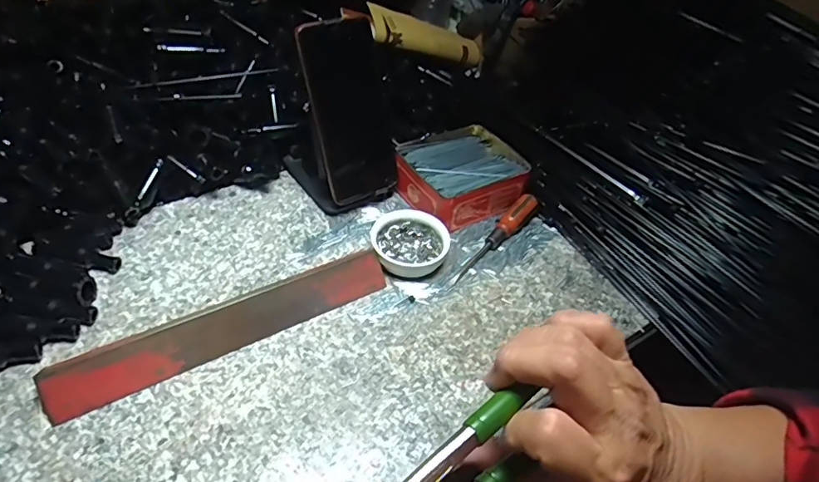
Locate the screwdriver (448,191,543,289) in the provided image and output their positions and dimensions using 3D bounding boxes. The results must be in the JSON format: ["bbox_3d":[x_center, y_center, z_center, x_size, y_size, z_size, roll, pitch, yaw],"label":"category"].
[{"bbox_3d":[0.087,-0.006,0.498,0.021,0.026,0.139,31,49,22],"label":"screwdriver"}]

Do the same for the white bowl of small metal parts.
[{"bbox_3d":[0.000,0.003,0.475,0.069,0.028,0.068,4,44,-4],"label":"white bowl of small metal parts"}]

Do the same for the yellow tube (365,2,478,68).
[{"bbox_3d":[0.024,-0.278,0.696,0.195,0.035,0.033,-5,40,-46],"label":"yellow tube"}]

